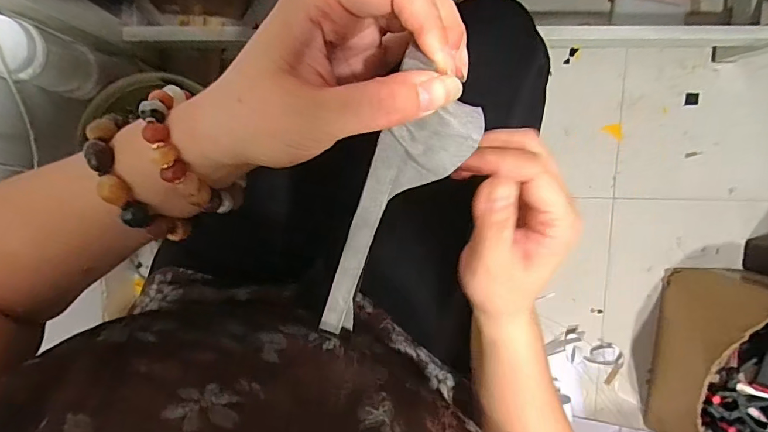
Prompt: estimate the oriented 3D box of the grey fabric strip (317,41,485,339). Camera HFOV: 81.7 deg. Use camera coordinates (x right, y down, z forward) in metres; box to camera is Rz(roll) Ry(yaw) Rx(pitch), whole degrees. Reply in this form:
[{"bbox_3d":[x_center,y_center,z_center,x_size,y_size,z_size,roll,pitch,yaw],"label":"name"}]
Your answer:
[{"bbox_3d":[-0.004,0.009,0.250,0.039,0.020,0.174,23,126,-7],"label":"grey fabric strip"}]

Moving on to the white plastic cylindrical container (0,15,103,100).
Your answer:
[{"bbox_3d":[-0.491,-0.226,0.633,0.081,0.154,0.078,22,96,-7],"label":"white plastic cylindrical container"}]

